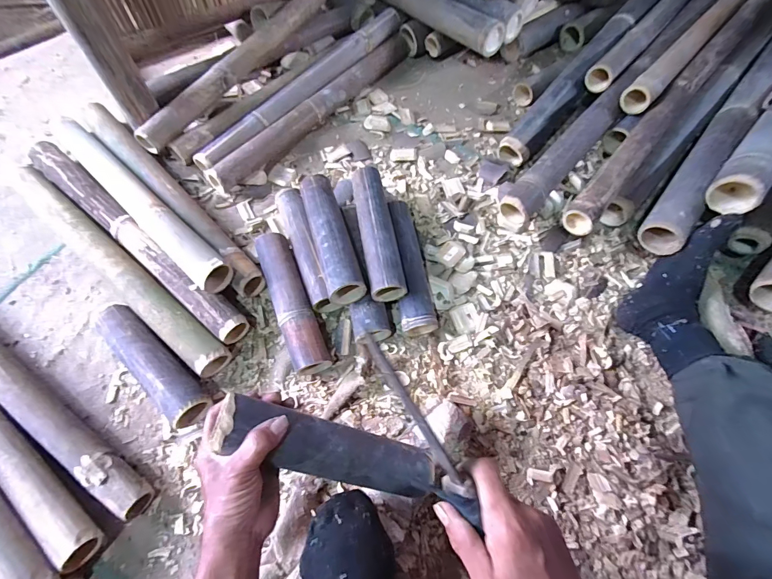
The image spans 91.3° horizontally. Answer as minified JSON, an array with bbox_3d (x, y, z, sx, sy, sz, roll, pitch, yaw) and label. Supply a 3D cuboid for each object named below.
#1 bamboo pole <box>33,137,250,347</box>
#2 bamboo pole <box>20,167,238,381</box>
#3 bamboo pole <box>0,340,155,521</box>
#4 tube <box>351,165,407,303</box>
[{"bbox_3d":[-0.490,-0.106,0.725,0.631,0.063,0.058,36,69,18],"label":"bamboo pole"},{"bbox_3d":[-0.510,-0.054,0.698,0.625,0.062,0.062,36,69,18],"label":"bamboo pole"},{"bbox_3d":[-0.612,0.130,0.608,0.672,0.055,0.052,32,67,16],"label":"bamboo pole"},{"bbox_3d":[-0.016,-0.106,0.664,0.059,0.043,0.256,-10,63,-4],"label":"tube"}]

